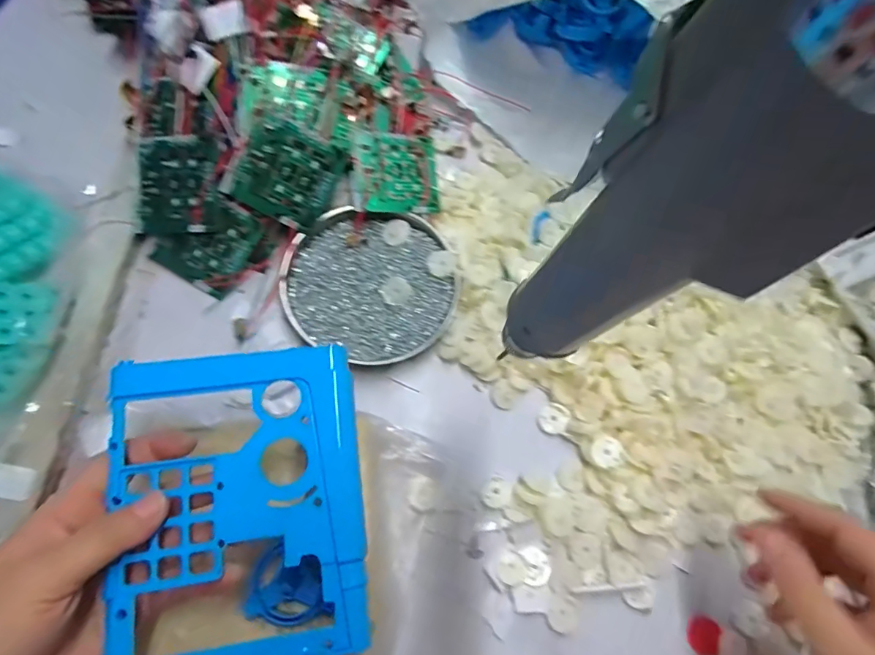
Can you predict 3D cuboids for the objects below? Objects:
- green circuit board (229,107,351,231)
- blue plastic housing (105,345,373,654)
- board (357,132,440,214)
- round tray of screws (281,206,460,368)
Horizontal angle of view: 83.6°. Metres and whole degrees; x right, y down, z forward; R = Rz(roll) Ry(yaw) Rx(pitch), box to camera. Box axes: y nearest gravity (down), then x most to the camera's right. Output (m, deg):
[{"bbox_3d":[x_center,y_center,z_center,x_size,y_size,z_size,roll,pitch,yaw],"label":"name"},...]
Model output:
[{"bbox_3d":[-0.115,-0.119,0.381,0.069,0.012,0.071,28,103,-17],"label":"green circuit board"},{"bbox_3d":[-0.104,0.094,0.262,0.124,0.021,0.162,-8,74,-4],"label":"blue plastic housing"},{"bbox_3d":[-0.033,-0.130,0.413,0.069,0.004,0.071,-1,78,-24],"label":"board"},{"bbox_3d":[-0.053,-0.033,0.397,0.132,0.020,0.127,2,70,-6],"label":"round tray of screws"}]

